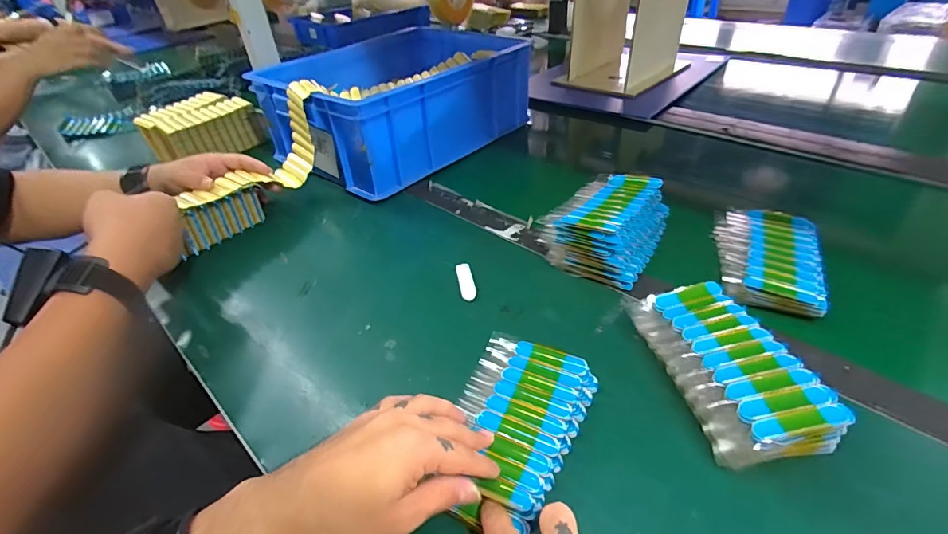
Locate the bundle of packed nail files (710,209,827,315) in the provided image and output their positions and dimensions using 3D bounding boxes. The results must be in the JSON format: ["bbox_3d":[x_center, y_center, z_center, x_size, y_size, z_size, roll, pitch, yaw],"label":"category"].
[{"bbox_3d":[0.313,-0.017,0.480,0.096,0.018,0.163,12,45,21],"label":"bundle of packed nail files"}]

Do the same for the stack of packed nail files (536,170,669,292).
[{"bbox_3d":[0.160,-0.059,0.530,0.116,0.052,0.178,21,47,30],"label":"stack of packed nail files"}]

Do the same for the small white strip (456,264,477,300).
[{"bbox_3d":[-0.008,0.015,0.493,0.016,0.004,0.057,-9,39,-5],"label":"small white strip"}]

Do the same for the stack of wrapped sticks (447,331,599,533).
[{"bbox_3d":[0.026,0.119,0.350,0.097,0.025,0.152,17,47,26],"label":"stack of wrapped sticks"}]

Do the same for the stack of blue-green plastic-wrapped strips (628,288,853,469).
[{"bbox_3d":[0.199,0.077,0.367,0.088,0.041,0.160,-12,39,-7],"label":"stack of blue-green plastic-wrapped strips"}]

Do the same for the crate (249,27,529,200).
[{"bbox_3d":[-0.129,-0.293,0.780,0.294,0.147,0.400,28,49,35],"label":"crate"}]

